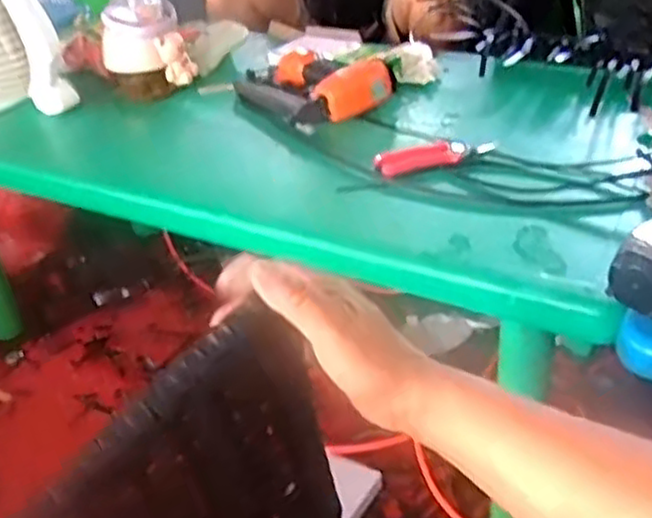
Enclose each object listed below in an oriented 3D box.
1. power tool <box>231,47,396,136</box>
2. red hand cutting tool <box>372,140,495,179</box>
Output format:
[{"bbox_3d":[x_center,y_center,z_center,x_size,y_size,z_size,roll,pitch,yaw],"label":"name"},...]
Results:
[{"bbox_3d":[-0.018,-0.259,1.058,0.154,0.068,0.228,-20,37,-22],"label":"power tool"},{"bbox_3d":[0.129,-0.124,0.879,0.146,0.016,0.042,-12,35,-11],"label":"red hand cutting tool"}]

